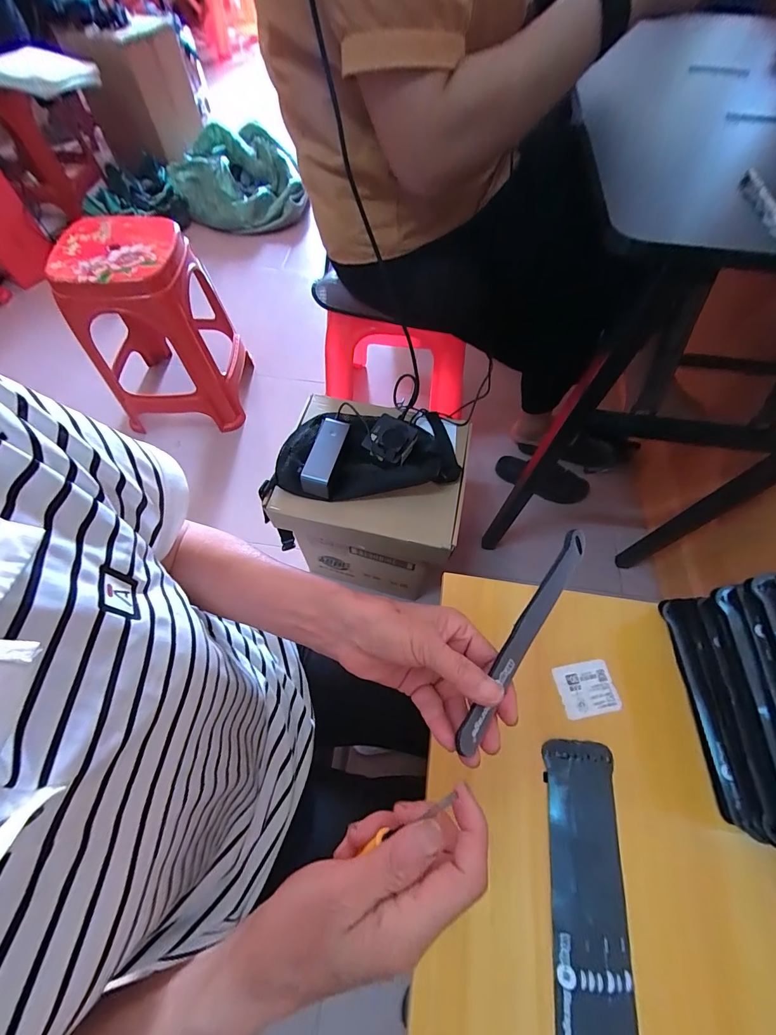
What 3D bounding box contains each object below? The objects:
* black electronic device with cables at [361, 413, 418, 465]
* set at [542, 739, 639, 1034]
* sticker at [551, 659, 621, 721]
[{"bbox_3d":[0.004,-0.136,0.647,0.076,0.016,0.079,22,64,10],"label":"black electronic device with cables"},{"bbox_3d":[0.168,0.304,0.319,0.064,0.011,0.199,6,62,2],"label":"set"},{"bbox_3d":[0.205,0.176,0.391,0.059,0.006,0.049,-8,63,-6],"label":"sticker"}]

